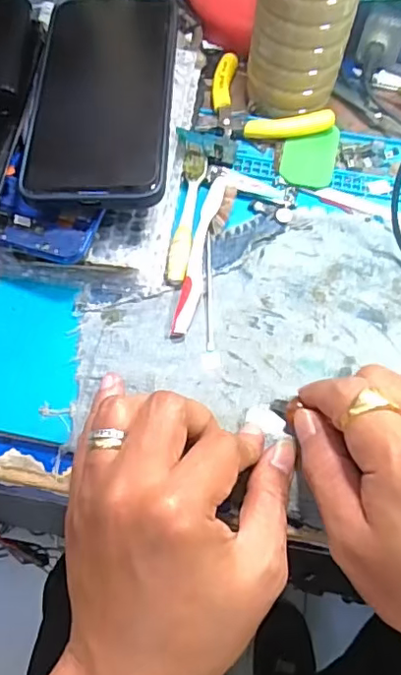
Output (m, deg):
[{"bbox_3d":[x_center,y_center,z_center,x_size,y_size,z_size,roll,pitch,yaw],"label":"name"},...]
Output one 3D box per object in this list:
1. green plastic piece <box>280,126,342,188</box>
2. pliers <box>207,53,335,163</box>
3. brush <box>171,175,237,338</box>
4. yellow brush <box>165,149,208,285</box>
[{"bbox_3d":[0.073,-0.120,0.372,0.037,0.004,0.046,6,67,1],"label":"green plastic piece"},{"bbox_3d":[0.032,-0.165,0.384,0.086,0.015,0.091,-18,69,-8],"label":"pliers"},{"bbox_3d":[0.002,-0.051,0.334,0.017,0.007,0.111,14,68,5],"label":"brush"},{"bbox_3d":[-0.009,-0.076,0.341,0.014,0.007,0.093,9,68,2],"label":"yellow brush"}]

